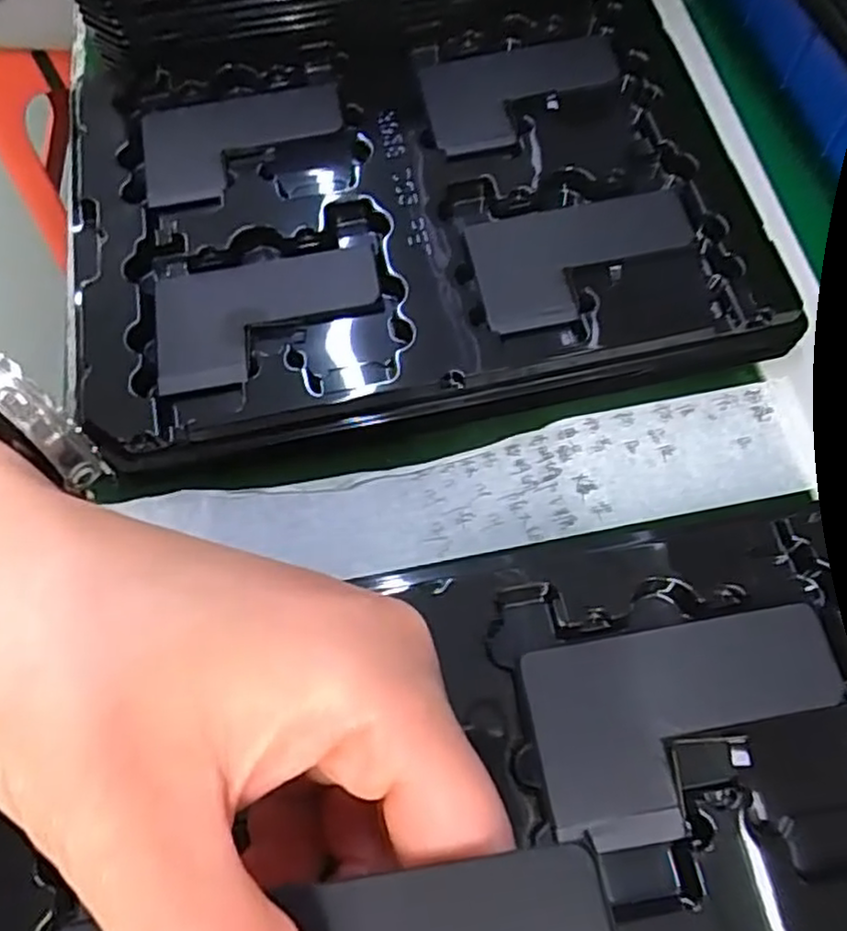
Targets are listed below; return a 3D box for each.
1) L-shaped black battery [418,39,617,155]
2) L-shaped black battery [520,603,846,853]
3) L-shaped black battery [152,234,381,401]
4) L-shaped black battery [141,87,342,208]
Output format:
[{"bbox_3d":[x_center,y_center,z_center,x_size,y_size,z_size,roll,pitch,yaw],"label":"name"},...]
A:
[{"bbox_3d":[0.049,-0.180,0.342,0.095,0.007,0.060,-10,68,-1],"label":"L-shaped black battery"},{"bbox_3d":[0.082,0.078,0.215,0.095,0.004,0.057,-10,68,-1],"label":"L-shaped black battery"},{"bbox_3d":[-0.065,-0.063,0.300,0.096,0.005,0.058,-10,68,-1],"label":"L-shaped black battery"},{"bbox_3d":[-0.087,-0.154,0.341,0.096,0.007,0.062,-9,68,-1],"label":"L-shaped black battery"}]

